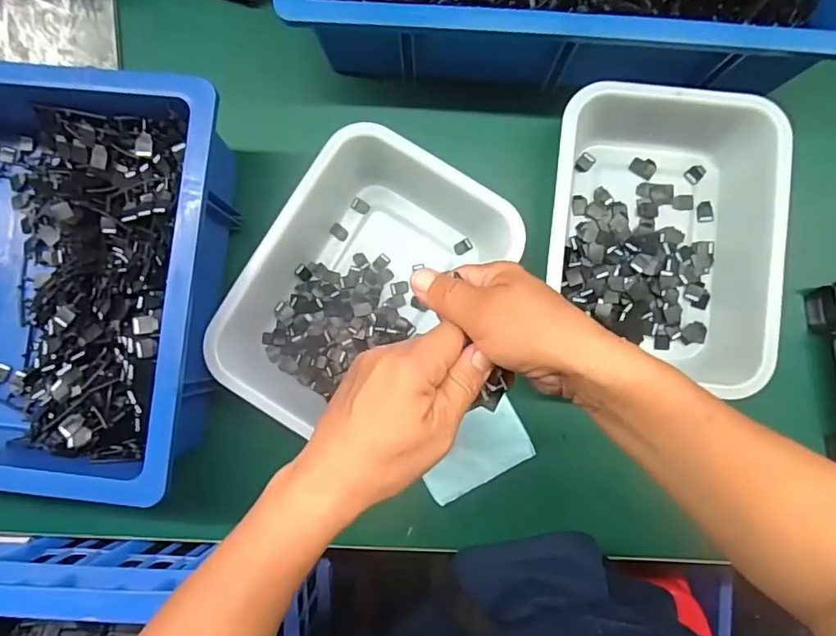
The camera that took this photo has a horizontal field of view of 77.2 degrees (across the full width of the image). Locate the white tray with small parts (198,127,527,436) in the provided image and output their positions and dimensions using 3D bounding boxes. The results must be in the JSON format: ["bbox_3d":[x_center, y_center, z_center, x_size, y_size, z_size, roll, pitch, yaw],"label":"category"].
[{"bbox_3d":[-0.046,-0.020,0.455,0.183,0.062,0.251,34,88,3],"label":"white tray with small parts"}]

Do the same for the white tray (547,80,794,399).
[{"bbox_3d":[0.203,-0.069,0.454,0.182,0.066,0.243,7,87,1],"label":"white tray"}]

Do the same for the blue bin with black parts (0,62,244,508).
[{"bbox_3d":[-0.385,-0.036,0.434,0.445,0.105,0.318,6,87,1],"label":"blue bin with black parts"}]

